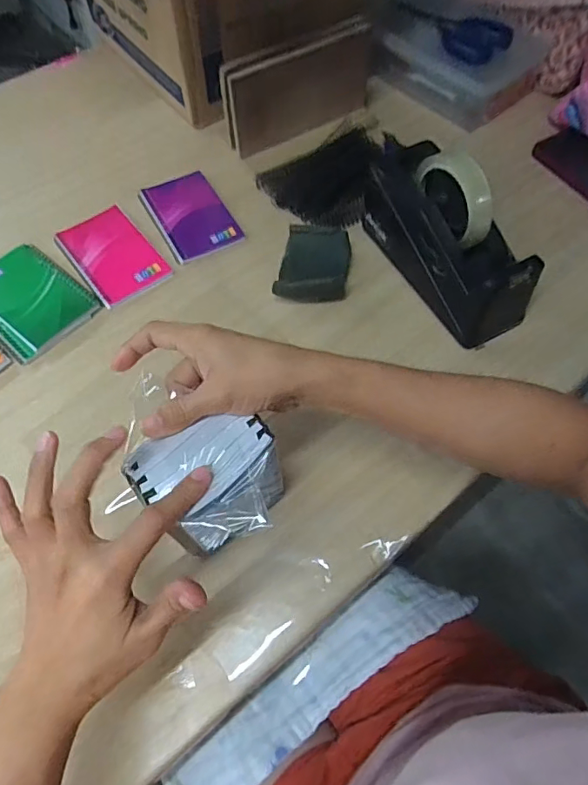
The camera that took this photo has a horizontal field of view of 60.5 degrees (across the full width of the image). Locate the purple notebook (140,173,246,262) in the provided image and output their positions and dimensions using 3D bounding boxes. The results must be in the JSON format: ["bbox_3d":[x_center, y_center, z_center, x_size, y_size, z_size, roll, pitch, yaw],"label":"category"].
[{"bbox_3d":[-0.126,-0.216,0.609,0.084,0.008,0.133,-27,65,-13],"label":"purple notebook"}]

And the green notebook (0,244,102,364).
[{"bbox_3d":[-0.289,-0.102,0.550,0.130,0.013,0.101,40,69,19],"label":"green notebook"}]

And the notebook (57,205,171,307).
[{"bbox_3d":[-0.210,-0.161,0.581,0.085,0.008,0.139,-35,67,-17],"label":"notebook"}]

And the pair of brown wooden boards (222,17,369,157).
[{"bbox_3d":[0.006,-0.386,0.641,0.213,0.111,0.034,-34,67,-17],"label":"pair of brown wooden boards"}]

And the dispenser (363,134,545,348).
[{"bbox_3d":[0.153,-0.155,0.503,0.073,0.122,0.202,-28,65,-14],"label":"dispenser"}]

